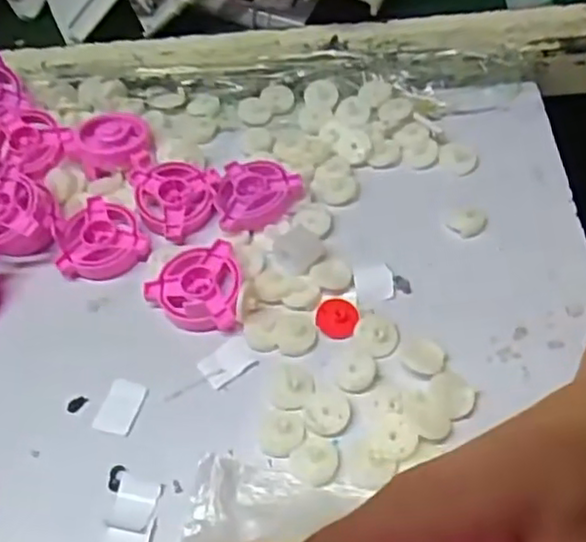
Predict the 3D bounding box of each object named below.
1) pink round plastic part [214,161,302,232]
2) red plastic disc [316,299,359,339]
[{"bbox_3d":[-0.022,-0.050,0.420,0.051,0.014,0.050,-2,55,3],"label":"pink round plastic part"},{"bbox_3d":[0.024,0.026,0.375,0.022,0.006,0.021,-2,55,3],"label":"red plastic disc"}]

